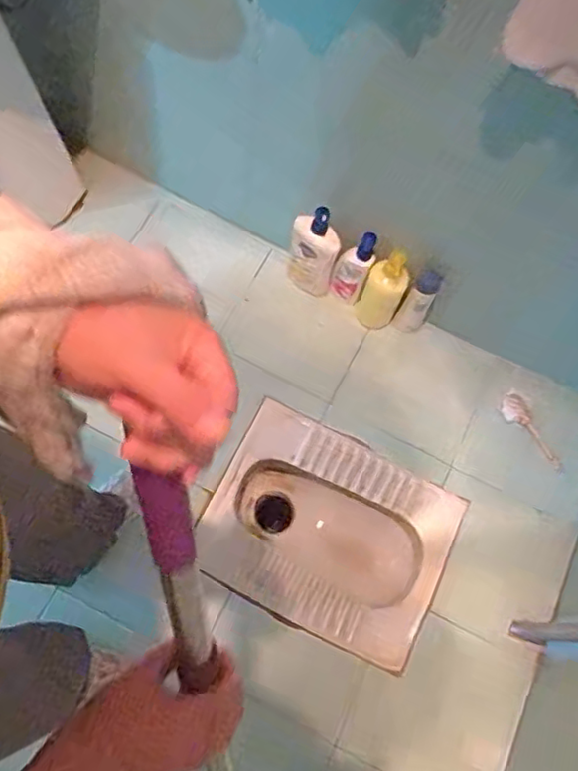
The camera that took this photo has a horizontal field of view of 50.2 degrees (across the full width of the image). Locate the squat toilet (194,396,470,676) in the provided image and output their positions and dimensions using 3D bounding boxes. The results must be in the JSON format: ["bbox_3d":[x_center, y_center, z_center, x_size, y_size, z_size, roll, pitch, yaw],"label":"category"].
[{"bbox_3d":[0.080,0.317,1.330,0.488,0.150,0.387,26,69,10],"label":"squat toilet"}]

